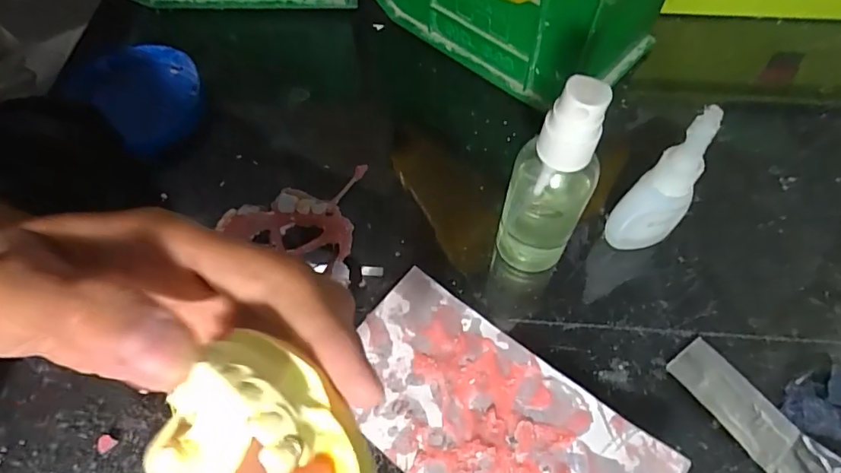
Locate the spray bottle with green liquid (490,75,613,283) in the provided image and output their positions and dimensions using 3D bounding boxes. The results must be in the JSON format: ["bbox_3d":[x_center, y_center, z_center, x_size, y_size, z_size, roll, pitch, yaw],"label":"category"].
[{"bbox_3d":[0.054,-0.020,0.220,0.033,0.109,0.027,22,63,13],"label":"spray bottle with green liquid"}]

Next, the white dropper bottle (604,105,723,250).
[{"bbox_3d":[0.111,-0.025,0.236,0.029,0.090,0.021,21,54,12],"label":"white dropper bottle"}]

